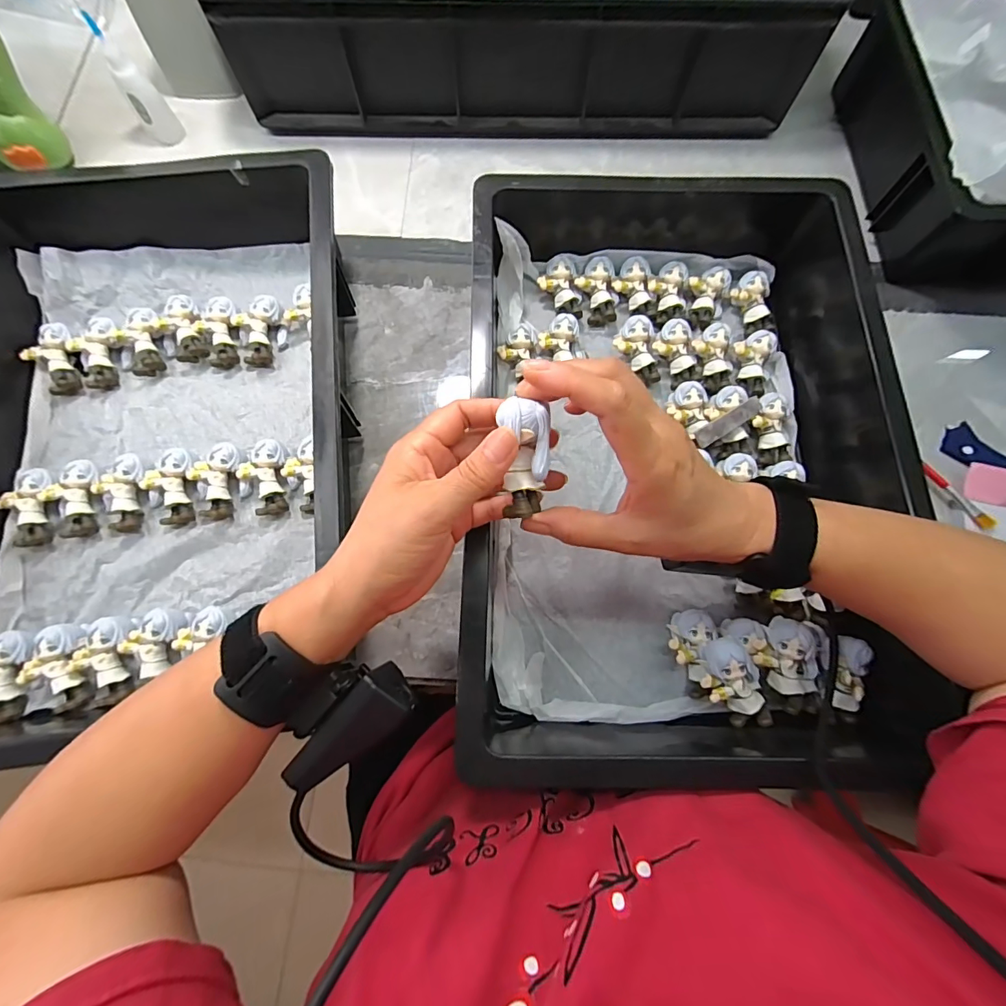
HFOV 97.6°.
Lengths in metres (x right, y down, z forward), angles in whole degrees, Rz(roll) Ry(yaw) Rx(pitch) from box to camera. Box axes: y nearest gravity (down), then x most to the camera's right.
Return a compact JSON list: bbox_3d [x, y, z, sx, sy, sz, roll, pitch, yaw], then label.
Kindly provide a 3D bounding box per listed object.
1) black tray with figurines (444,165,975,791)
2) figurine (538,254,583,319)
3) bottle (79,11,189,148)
[{"bbox_3d":[0.134,-0.060,0.349,0.322,0.083,0.513,1,76,0],"label":"black tray with figurines"},{"bbox_3d":[0.053,-0.194,0.404,0.036,0.021,0.059,-16,76,-5],"label":"figurine"},{"bbox_3d":[-0.357,-0.407,0.425,0.032,0.085,0.024,-36,79,-9],"label":"bottle"}]

